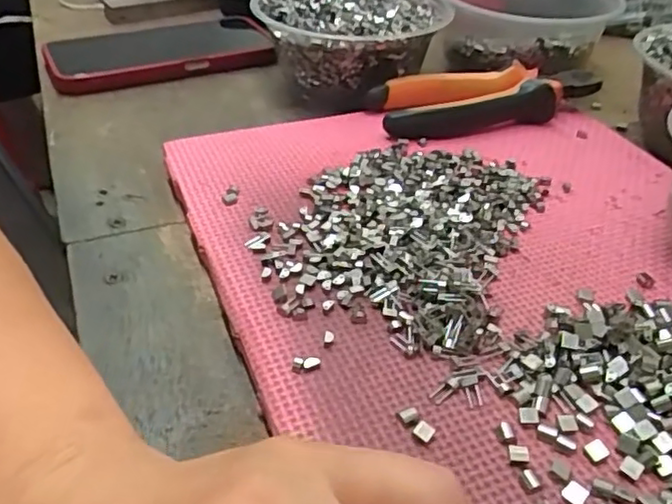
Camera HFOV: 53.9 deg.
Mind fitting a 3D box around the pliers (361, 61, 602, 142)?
[{"bbox_3d":[0.096,-0.101,0.422,0.148,0.020,0.055,-10,38,-15],"label":"pliers"}]

